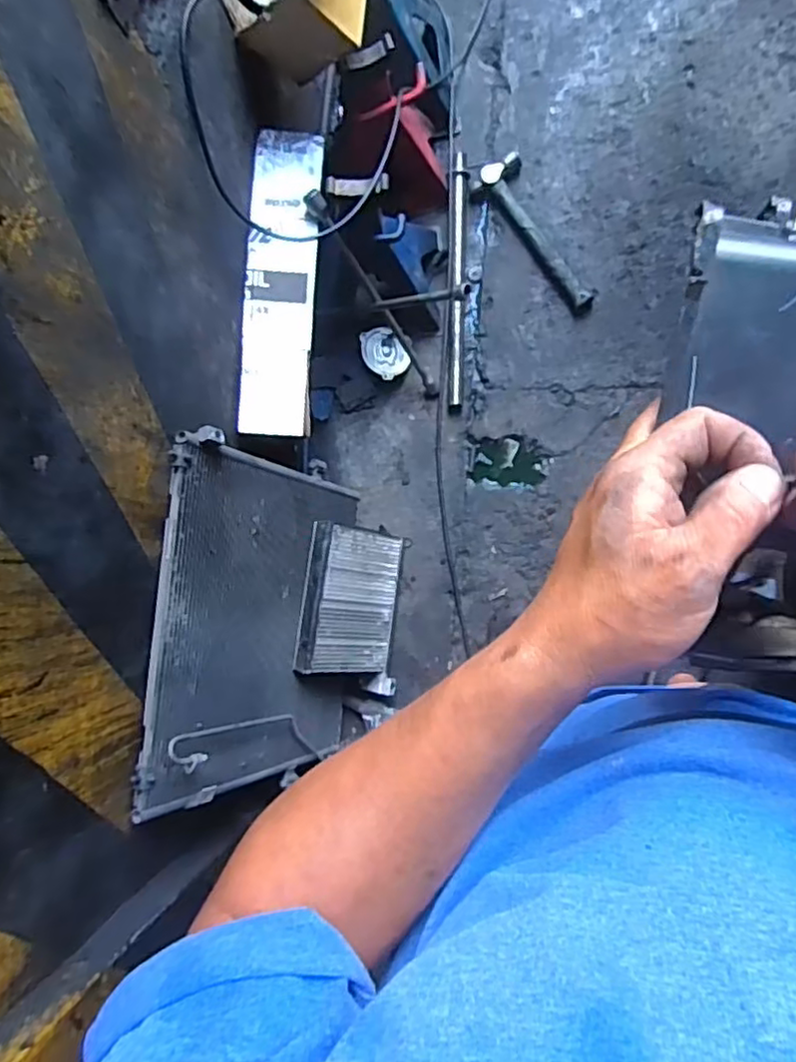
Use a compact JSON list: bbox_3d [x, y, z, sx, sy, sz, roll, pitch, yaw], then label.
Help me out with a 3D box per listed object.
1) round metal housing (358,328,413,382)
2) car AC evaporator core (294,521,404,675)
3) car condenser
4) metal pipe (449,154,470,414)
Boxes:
[{"bbox_3d":[-0.024,-0.382,1.390,0.100,0.026,0.114,-9,85,-3],"label":"round metal housing"},{"bbox_3d":[-0.089,0.139,1.291,0.039,0.225,0.281,4,82,40],"label":"car AC evaporator core"},{"bbox_3d":[-0.214,0.151,1.140,0.034,0.512,0.552,1,84,28],"label":"car condenser"},{"bbox_3d":[0.129,-0.533,1.409,0.032,0.024,0.550,2,88,9],"label":"metal pipe"}]

